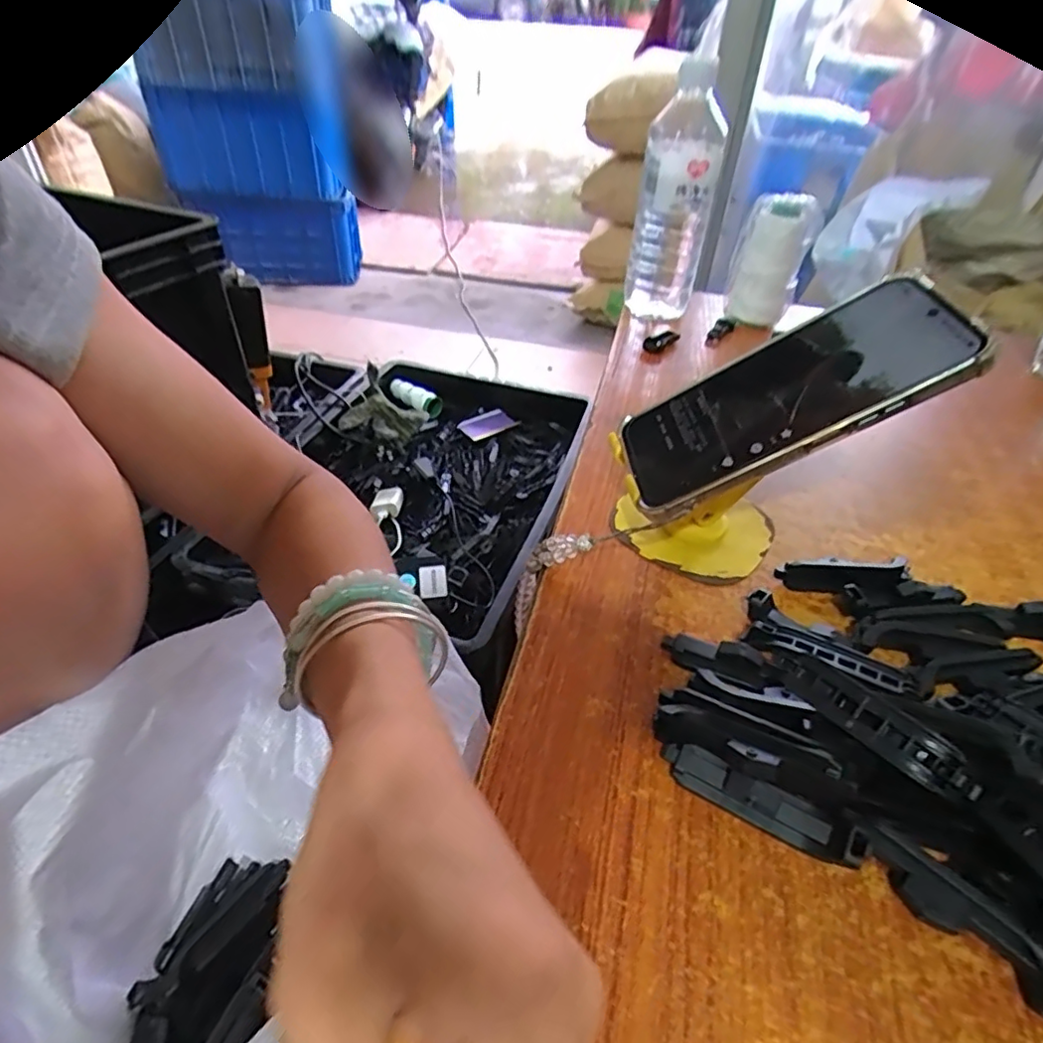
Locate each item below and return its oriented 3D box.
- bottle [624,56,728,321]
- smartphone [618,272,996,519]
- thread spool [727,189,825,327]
[{"bbox_3d":[0.143,-0.299,0.563,0.068,0.196,0.074,14,41,12],"label":"bottle"},{"bbox_3d":[0.132,-0.064,0.308,0.164,0.013,0.082,-26,40,18],"label":"smartphone"},{"bbox_3d":[0.239,-0.247,0.581,0.062,0.118,0.056,19,43,18],"label":"thread spool"}]

